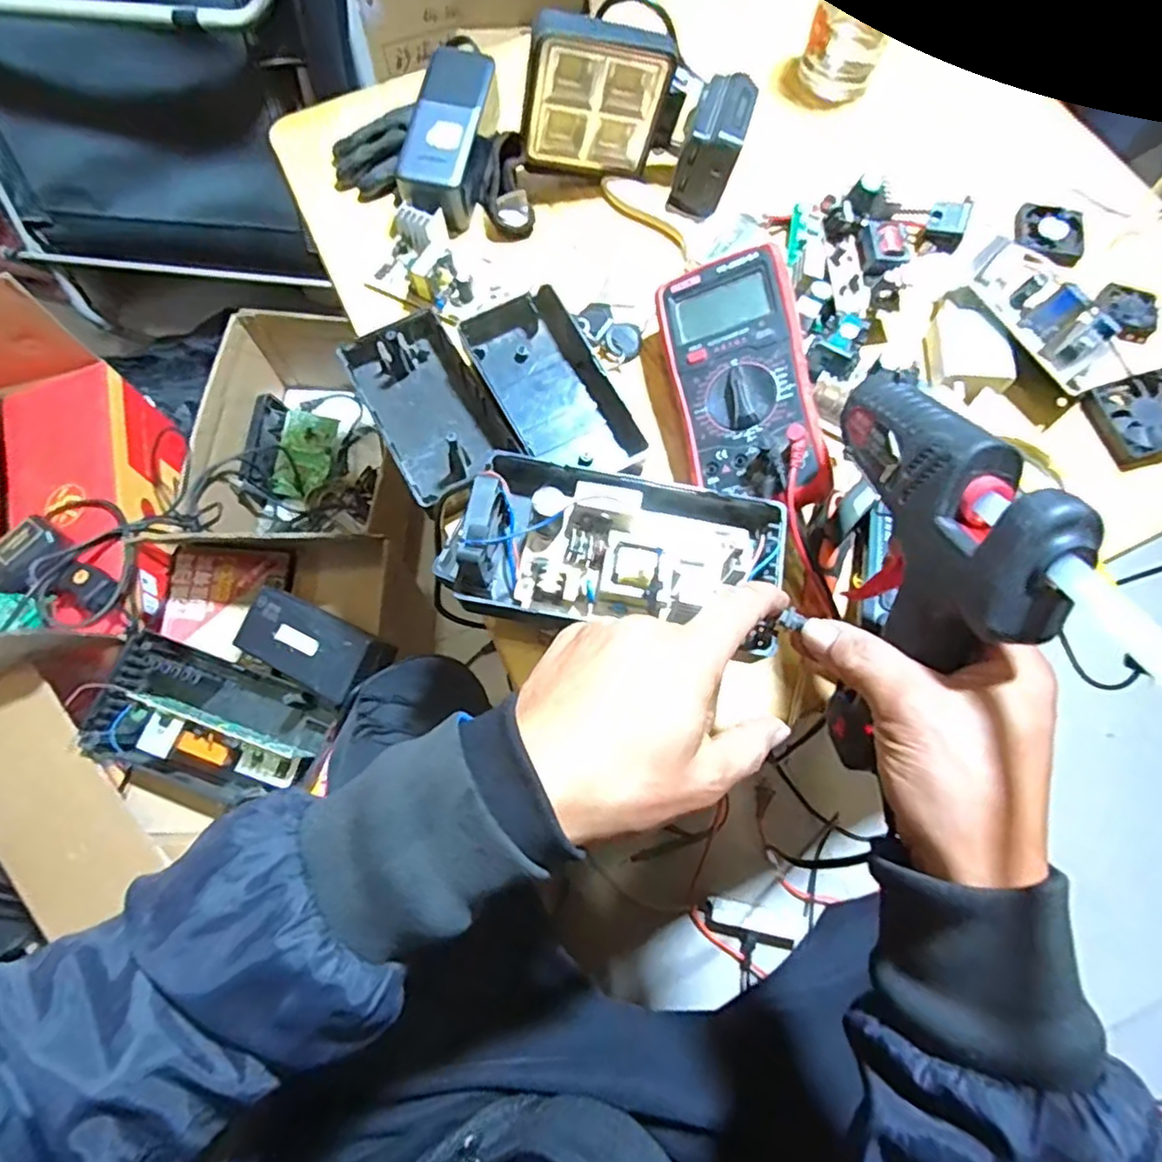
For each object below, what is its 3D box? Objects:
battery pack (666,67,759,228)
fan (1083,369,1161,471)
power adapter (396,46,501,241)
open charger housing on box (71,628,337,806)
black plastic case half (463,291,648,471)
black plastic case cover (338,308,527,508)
[{"bbox_3d":[0.106,-0.347,0.520,0.048,0.066,0.087,16,72,6],"label":"battery pack"},{"bbox_3d":[0.408,-0.118,0.470,0.060,0.017,0.064,-15,72,-5],"label":"fan"},{"bbox_3d":[-0.105,-0.362,0.530,0.054,0.050,0.135,14,85,5],"label":"power adapter"},{"bbox_3d":[-0.371,0.140,0.643,0.207,0.081,0.118,19,73,7],"label":"open charger housing on box"},{"bbox_3d":[-0.021,-0.142,0.471,0.074,0.034,0.157,-30,74,-9],"label":"black plastic case half"},{"bbox_3d":[-0.111,-0.127,0.473,0.079,0.032,0.145,-28,73,-9],"label":"black plastic case cover"}]

